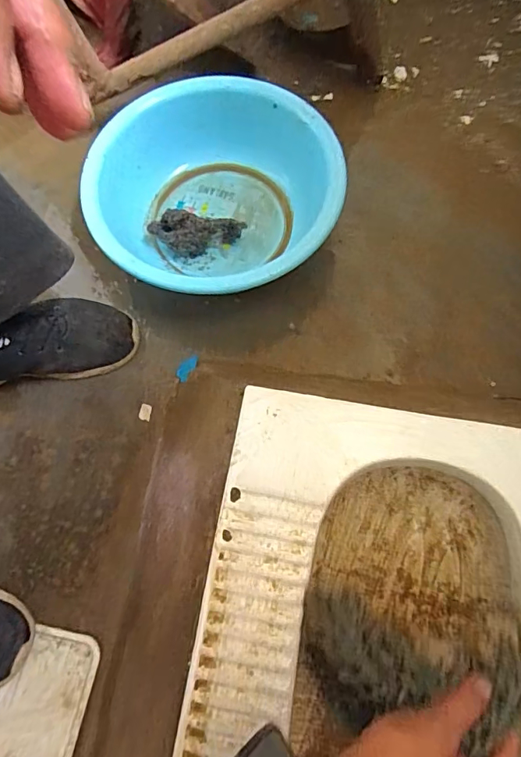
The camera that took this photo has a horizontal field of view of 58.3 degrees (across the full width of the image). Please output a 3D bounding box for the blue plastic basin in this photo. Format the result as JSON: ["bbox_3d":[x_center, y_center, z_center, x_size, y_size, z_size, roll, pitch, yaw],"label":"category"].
[{"bbox_3d":[-0.067,-0.261,0.691,0.344,0.131,0.340,-1,72,2],"label":"blue plastic basin"}]

